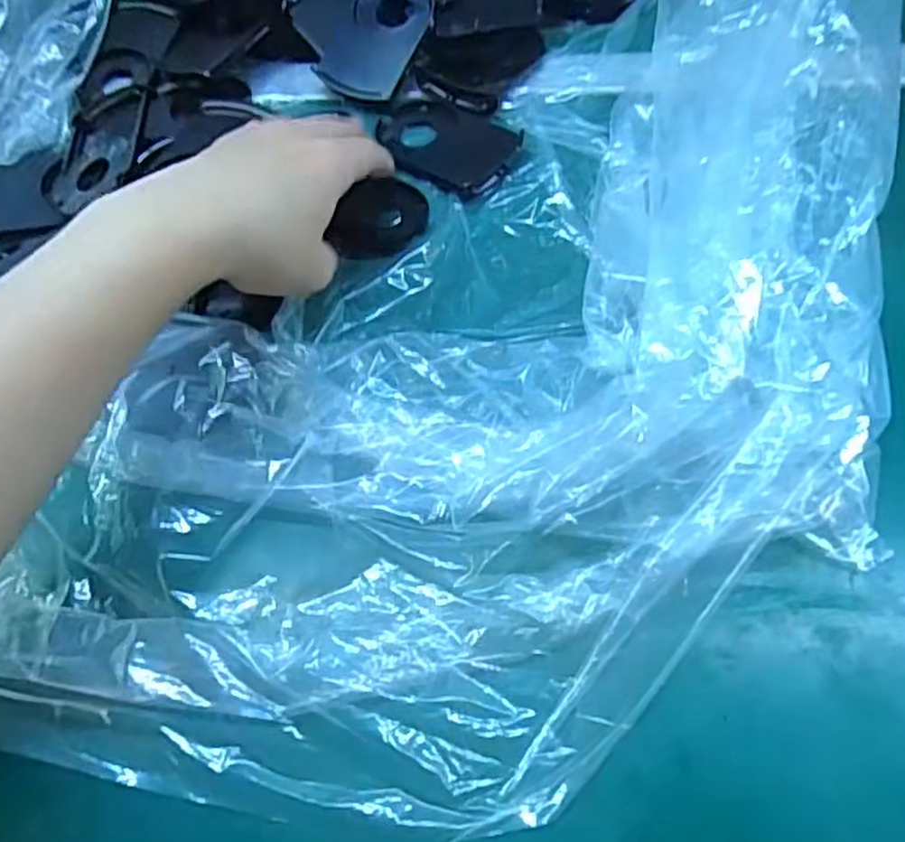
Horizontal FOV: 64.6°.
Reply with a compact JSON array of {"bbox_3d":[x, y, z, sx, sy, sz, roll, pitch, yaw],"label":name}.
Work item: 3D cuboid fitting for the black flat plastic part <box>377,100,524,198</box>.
[{"bbox_3d":[-0.006,-0.166,0.430,0.089,0.006,0.060,28,66,18],"label":"black flat plastic part"}]

